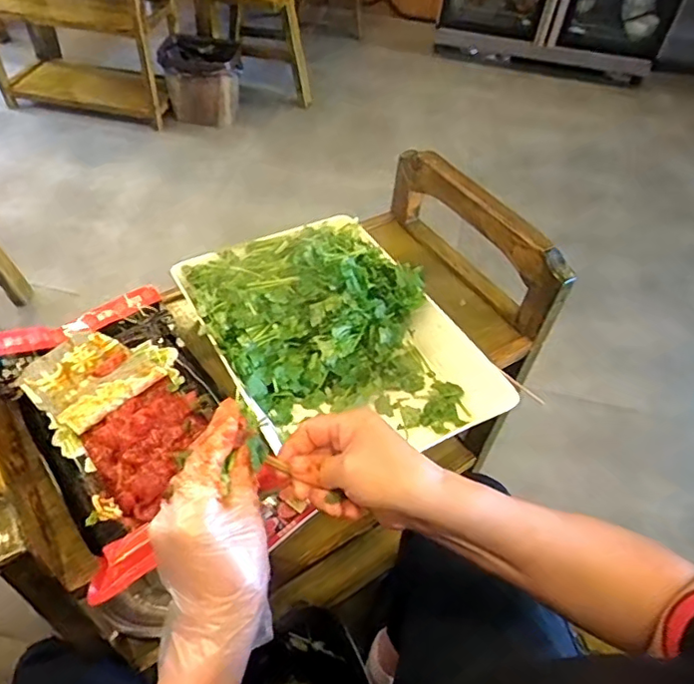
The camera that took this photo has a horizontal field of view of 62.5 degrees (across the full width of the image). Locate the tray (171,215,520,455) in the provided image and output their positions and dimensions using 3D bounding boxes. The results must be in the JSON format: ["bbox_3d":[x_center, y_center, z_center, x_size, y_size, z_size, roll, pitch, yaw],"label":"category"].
[{"bbox_3d":[-0.019,-0.015,0.619,0.232,0.095,0.327,-26,57,-26],"label":"tray"}]

